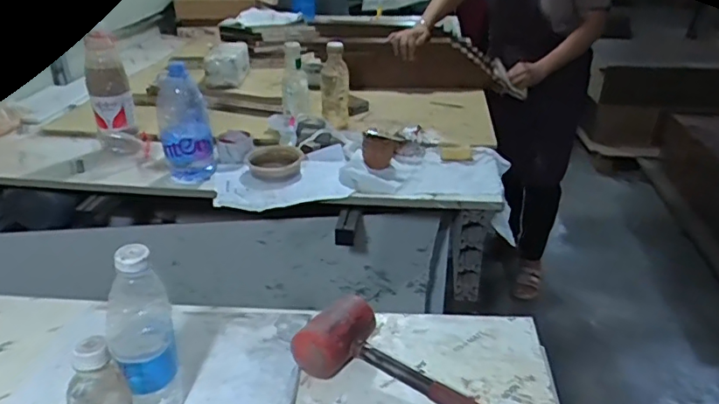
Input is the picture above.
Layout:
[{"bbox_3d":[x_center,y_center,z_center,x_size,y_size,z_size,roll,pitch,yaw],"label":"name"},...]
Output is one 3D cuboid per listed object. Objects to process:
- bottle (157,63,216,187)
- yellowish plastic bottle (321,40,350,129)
[{"bbox_3d":[-0.366,-0.169,1.133,0.106,0.218,0.081,-8,31,-14],"label":"bottle"},{"bbox_3d":[-0.061,-0.287,1.358,0.064,0.210,0.067,-4,30,-8],"label":"yellowish plastic bottle"}]

